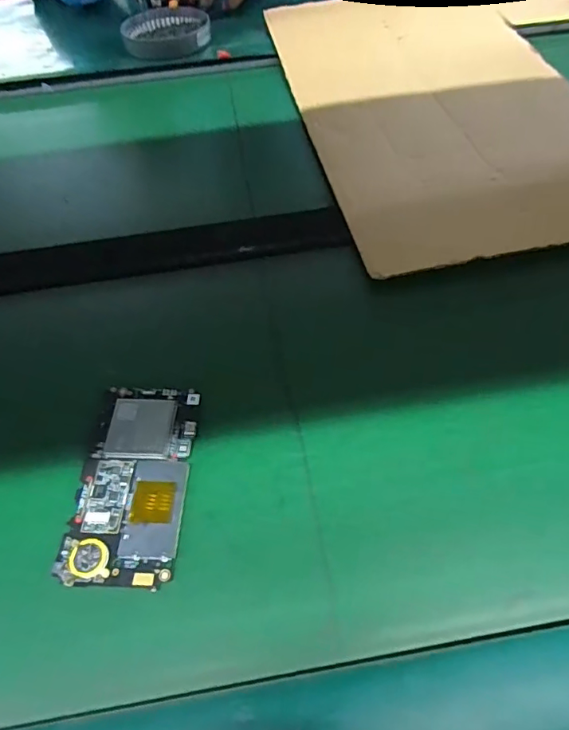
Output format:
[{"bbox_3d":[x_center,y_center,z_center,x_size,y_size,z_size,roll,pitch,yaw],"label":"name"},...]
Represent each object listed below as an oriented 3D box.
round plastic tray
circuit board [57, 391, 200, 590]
[{"bbox_3d":[-0.154,-0.447,0.647,0.111,0.031,0.111,-2,56,4],"label":"round plastic tray"},{"bbox_3d":[-0.092,0.068,0.299,0.065,0.006,0.124,0,57,5],"label":"circuit board"}]

